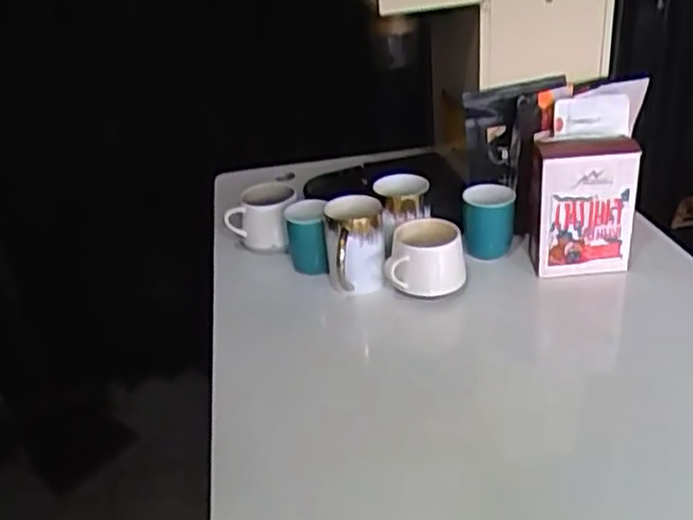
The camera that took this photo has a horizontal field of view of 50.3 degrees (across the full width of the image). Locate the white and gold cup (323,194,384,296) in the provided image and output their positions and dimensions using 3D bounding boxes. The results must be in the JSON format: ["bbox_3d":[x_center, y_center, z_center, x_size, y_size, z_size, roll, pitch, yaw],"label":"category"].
[{"bbox_3d":[0.011,-0.019,0.918,0.068,0.100,0.078,-6,30,0],"label":"white and gold cup"}]

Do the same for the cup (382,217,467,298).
[{"bbox_3d":[0.097,0.000,0.893,0.090,0.068,0.084,-4,30,3],"label":"cup"}]

